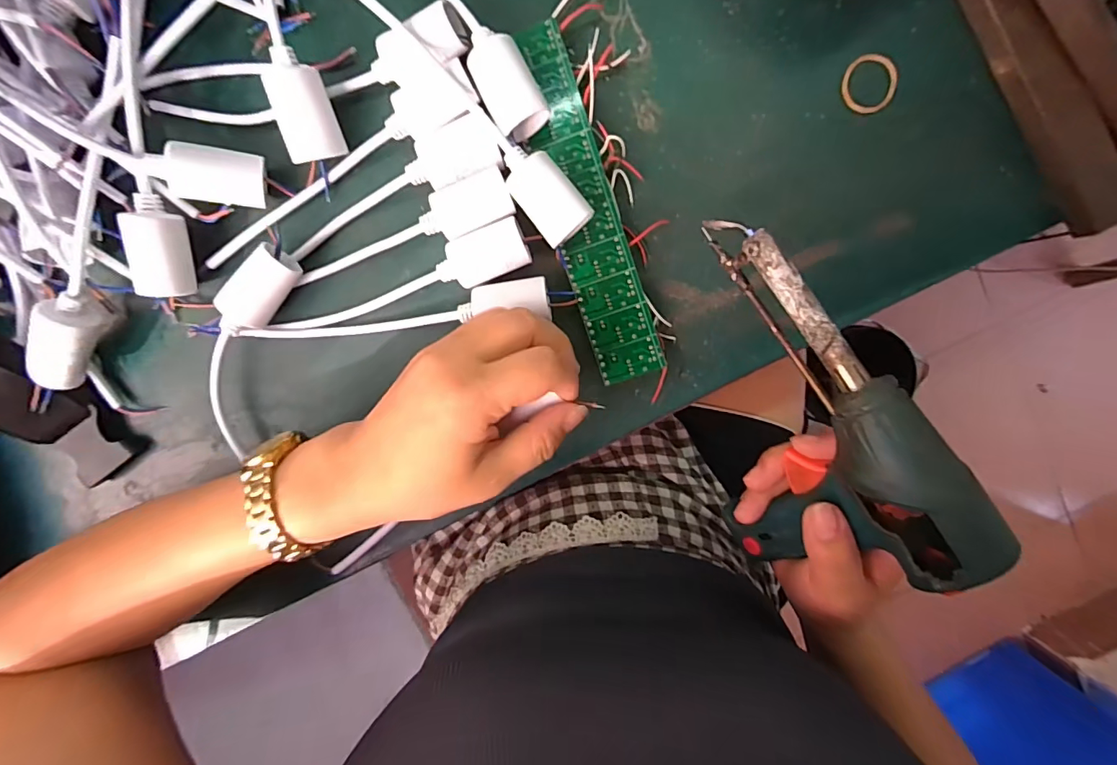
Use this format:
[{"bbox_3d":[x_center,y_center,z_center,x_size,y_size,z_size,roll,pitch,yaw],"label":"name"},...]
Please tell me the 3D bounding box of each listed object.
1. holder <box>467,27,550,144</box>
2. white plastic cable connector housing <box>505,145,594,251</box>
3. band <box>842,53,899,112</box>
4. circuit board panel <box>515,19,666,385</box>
[{"bbox_3d":[-0.029,-0.162,0.259,0.027,0.020,0.053,-29,97,3],"label":"holder"},{"bbox_3d":[-0.007,-0.102,0.264,0.027,0.025,0.051,-39,96,4],"label":"white plastic cable connector housing"},{"bbox_3d":[0.185,-0.177,0.282,0.030,0.005,0.032,-2,98,-1],"label":"band"},{"bbox_3d":[0.014,-0.099,0.277,0.037,0.004,0.201,-18,96,7],"label":"circuit board panel"}]

